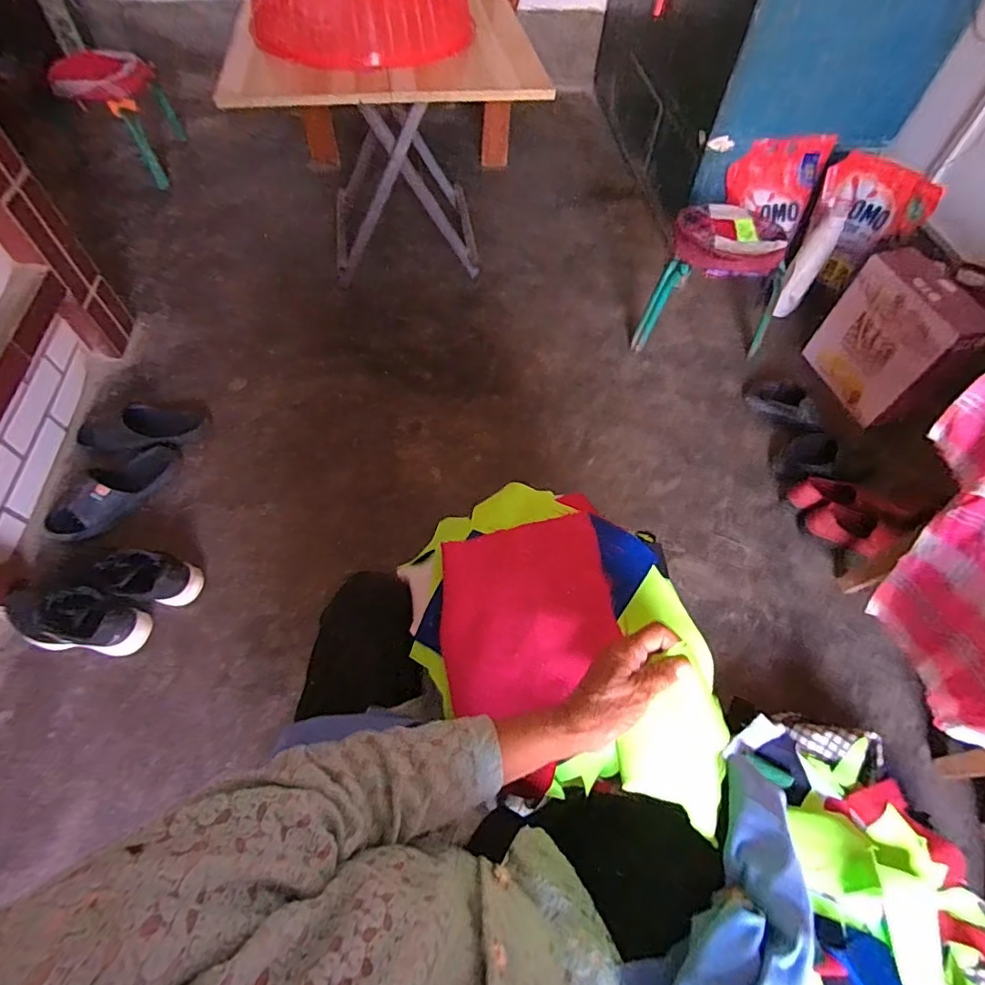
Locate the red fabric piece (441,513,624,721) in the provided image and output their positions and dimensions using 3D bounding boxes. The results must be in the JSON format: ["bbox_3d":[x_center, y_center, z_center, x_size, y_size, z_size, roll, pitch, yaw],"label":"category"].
[{"bbox_3d":[0.039,0.128,0.577,0.186,0.016,0.212,-8,57,0],"label":"red fabric piece"}]

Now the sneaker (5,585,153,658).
[{"bbox_3d":[-0.773,0.230,0.935,0.259,0.118,0.101,6,58,0],"label":"sneaker"}]

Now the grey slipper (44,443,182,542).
[{"bbox_3d":[-0.792,-0.013,1.083,0.112,0.064,0.278,28,61,13],"label":"grey slipper"}]

